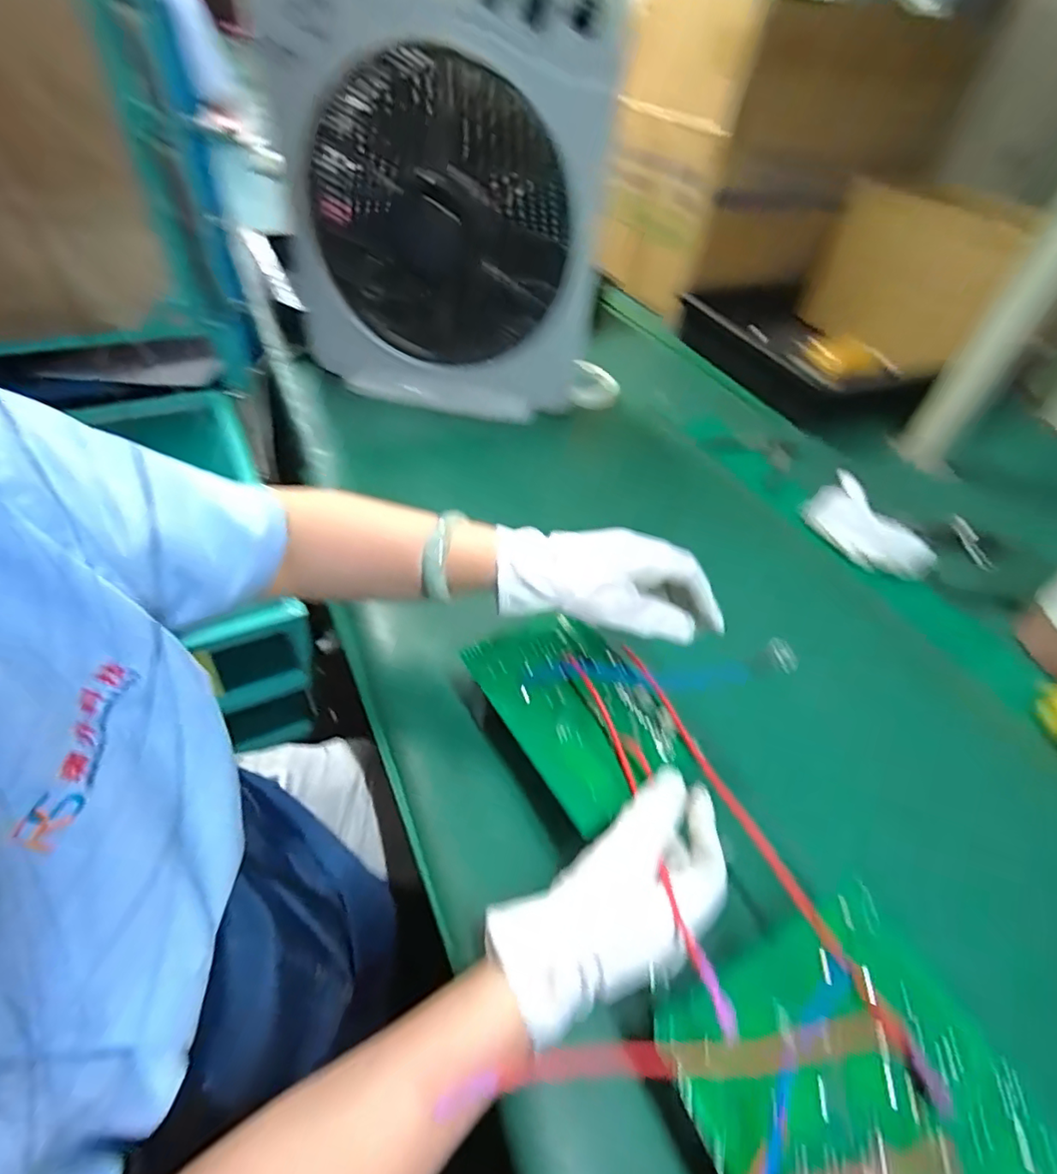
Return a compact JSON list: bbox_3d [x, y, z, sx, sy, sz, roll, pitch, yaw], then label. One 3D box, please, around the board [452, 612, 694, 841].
[{"bbox_3d":[0.037,0.079,0.410,0.109,0.022,0.158,-23,53,-26],"label":"board"}]

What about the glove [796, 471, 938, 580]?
[{"bbox_3d":[0.397,-0.066,0.667,0.083,0.027,0.150,-20,52,-24],"label":"glove"}]

